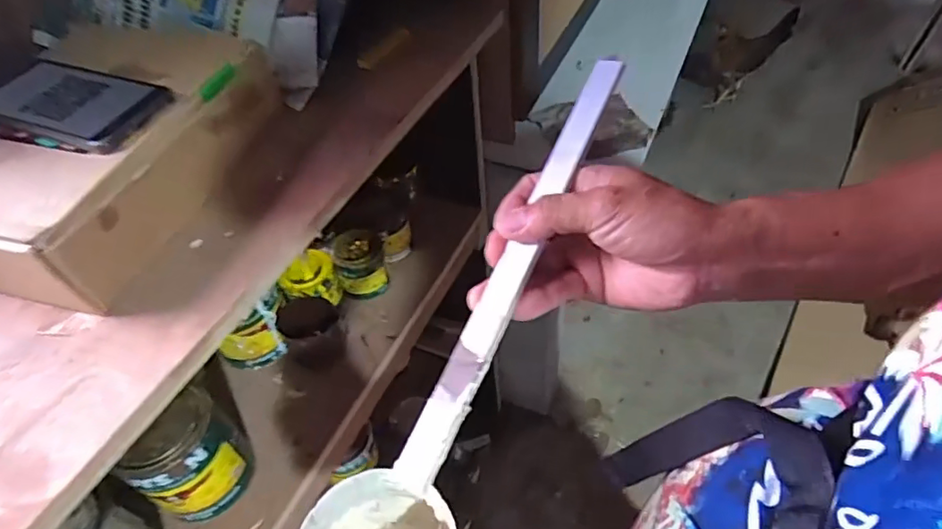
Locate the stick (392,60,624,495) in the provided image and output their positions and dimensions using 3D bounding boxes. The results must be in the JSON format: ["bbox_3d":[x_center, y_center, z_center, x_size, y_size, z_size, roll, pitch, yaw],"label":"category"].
[{"bbox_3d":[0.031,-0.009,0.336,0.022,0.007,0.293,20,71,21],"label":"stick"}]

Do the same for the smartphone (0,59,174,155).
[{"bbox_3d":[-0.324,-0.132,0.453,0.158,0.016,0.076,15,49,18],"label":"smartphone"}]

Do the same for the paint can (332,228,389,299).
[{"bbox_3d":[-0.158,0.001,0.804,0.070,0.069,0.077,-2,46,2],"label":"paint can"}]

